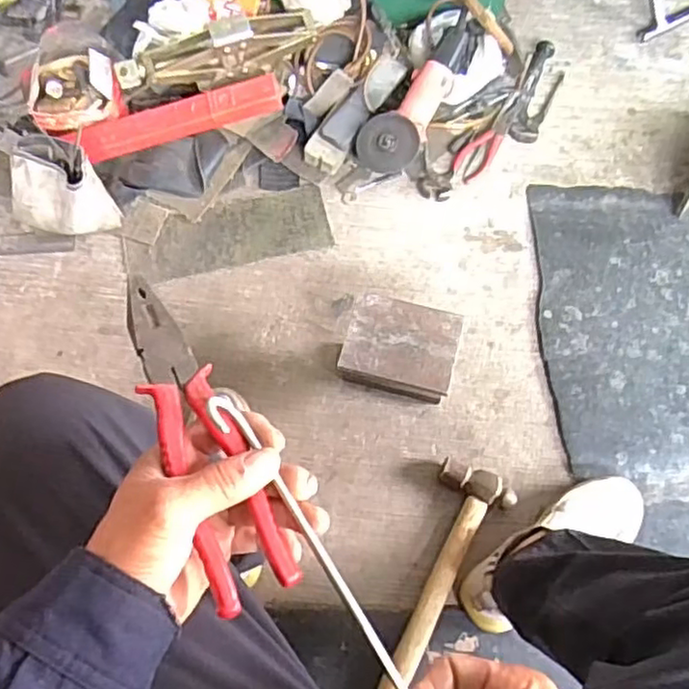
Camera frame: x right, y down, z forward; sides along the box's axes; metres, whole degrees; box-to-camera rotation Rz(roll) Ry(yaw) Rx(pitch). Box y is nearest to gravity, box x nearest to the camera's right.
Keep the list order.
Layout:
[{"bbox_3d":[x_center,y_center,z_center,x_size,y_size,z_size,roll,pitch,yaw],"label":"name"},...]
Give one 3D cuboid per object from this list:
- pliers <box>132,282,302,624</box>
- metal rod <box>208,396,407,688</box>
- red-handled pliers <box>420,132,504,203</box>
[{"bbox_3d":[-0.083,0.048,0.374,0.044,0.020,0.191,-24,78,-10],"label":"pliers"},{"bbox_3d":[-0.021,0.105,0.355,0.019,0.006,0.182,-16,68,-55],"label":"metal rod"},{"bbox_3d":[0.185,-0.277,1.048,0.157,0.023,0.049,-35,73,-13],"label":"red-handled pliers"}]

